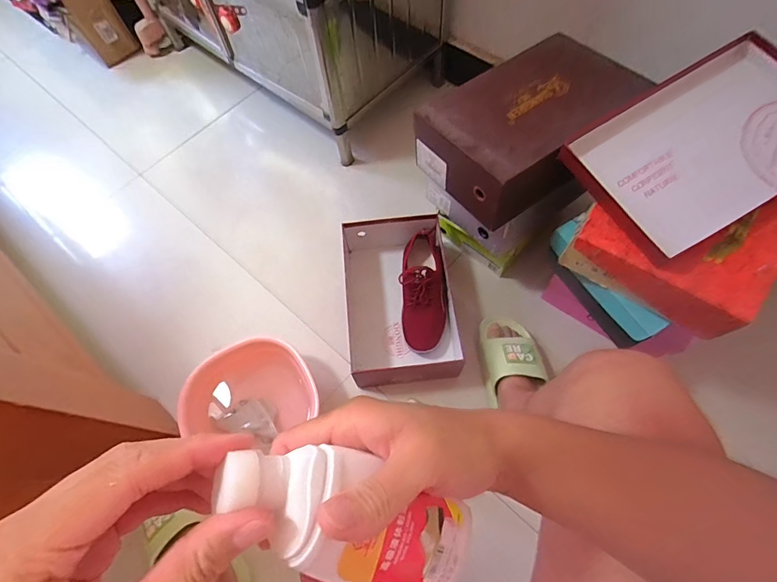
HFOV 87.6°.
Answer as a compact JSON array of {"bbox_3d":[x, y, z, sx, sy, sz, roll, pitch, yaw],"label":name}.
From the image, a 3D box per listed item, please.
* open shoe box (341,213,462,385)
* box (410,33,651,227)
[{"bbox_3d":[0.019,0.016,0.838,0.207,0.113,0.344,-7,65,0],"label":"open shoe box"},{"bbox_3d":[0.237,-0.281,0.677,0.333,0.111,0.220,-32,68,-12],"label":"box"}]

